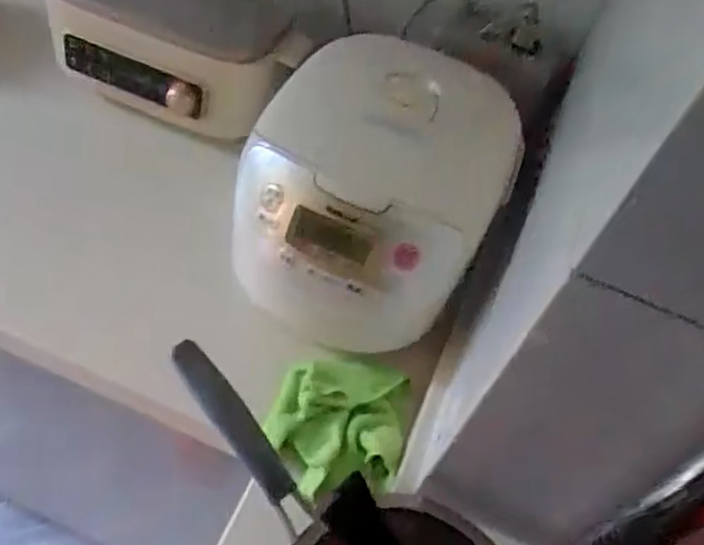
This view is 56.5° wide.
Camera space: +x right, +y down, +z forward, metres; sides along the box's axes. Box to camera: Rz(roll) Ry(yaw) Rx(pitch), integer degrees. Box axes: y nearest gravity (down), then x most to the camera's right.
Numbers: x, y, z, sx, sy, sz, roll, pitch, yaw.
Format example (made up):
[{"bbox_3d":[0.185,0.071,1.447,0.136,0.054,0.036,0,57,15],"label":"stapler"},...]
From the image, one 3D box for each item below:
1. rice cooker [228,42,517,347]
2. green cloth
[{"bbox_3d":[0.023,-0.090,0.694,0.230,0.172,0.299,19,52,10],"label":"rice cooker"},{"bbox_3d":[-0.010,0.149,0.634,0.135,0.037,0.127,-5,52,-9],"label":"green cloth"}]

